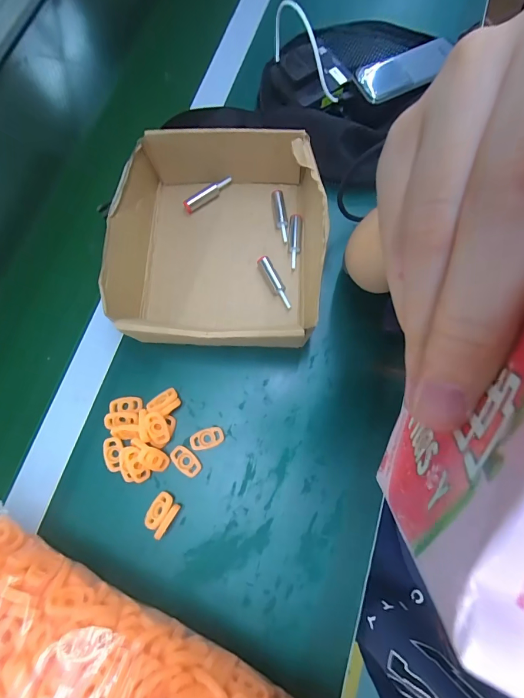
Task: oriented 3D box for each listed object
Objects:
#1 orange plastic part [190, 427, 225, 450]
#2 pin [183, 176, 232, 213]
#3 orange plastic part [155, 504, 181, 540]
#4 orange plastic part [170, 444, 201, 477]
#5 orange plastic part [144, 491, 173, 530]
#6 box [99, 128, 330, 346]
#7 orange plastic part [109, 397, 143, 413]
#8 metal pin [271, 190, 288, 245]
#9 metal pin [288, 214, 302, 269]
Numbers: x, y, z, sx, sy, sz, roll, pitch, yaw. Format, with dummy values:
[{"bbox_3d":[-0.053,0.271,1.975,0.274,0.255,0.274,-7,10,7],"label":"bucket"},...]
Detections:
[{"bbox_3d":[-0.054,0.087,0.344,0.033,0.005,0.018,-18,75,-3],"label":"orange plastic part"},{"bbox_3d":[-0.063,-0.182,0.412,0.065,0.018,0.015,-35,76,-8],"label":"pin"},{"bbox_3d":[-0.086,0.157,0.321,0.008,0.012,0.030,30,77,9],"label":"orange plastic part"},{"bbox_3d":[-0.073,0.108,0.338,0.032,0.004,0.020,43,80,12],"label":"orange plastic part"},{"bbox_3d":[-0.096,0.149,0.325,0.019,0.004,0.032,21,68,27],"label":"orange plastic part"},{"bbox_3d":[-0.045,-0.106,0.363,0.201,0.075,0.214,-1,74,1],"label":"box"},{"bbox_3d":[-0.137,0.056,0.353,0.032,0.004,0.017,0,58,1],"label":"orange plastic part"},{"bbox_3d":[0.022,-0.151,0.401,0.013,0.012,0.061,-11,88,-2],"label":"metal pin"},{"bbox_3d":[0.037,-0.121,0.398,0.014,0.018,0.061,3,74,2],"label":"metal pin"}]

